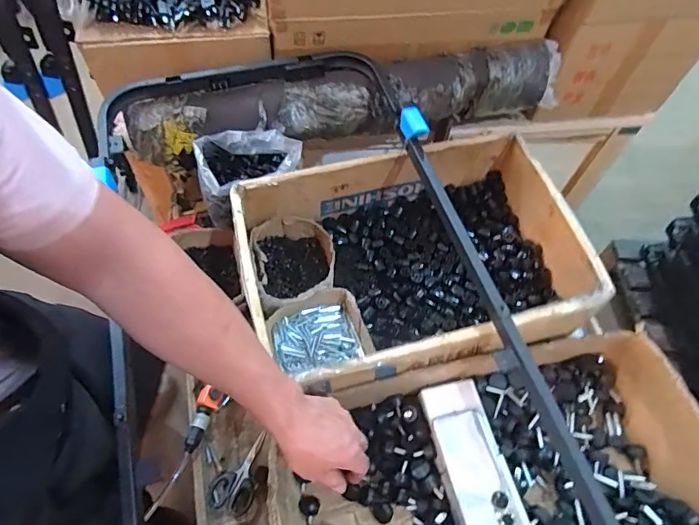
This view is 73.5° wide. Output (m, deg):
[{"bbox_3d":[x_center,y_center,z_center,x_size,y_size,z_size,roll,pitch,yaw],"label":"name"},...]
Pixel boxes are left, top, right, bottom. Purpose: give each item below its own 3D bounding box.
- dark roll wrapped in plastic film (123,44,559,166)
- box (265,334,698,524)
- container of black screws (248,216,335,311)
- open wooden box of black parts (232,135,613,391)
[{"bbox_3d":[0.019,-0.311,0.922,0.845,0.123,0.120,-13,61,-10],"label":"dark roll wrapped in plastic film"},{"bbox_3d":[0.201,0.303,0.636,0.583,0.134,0.330,-12,61,-10],"label":"box"},{"bbox_3d":[-0.095,0.003,0.823,0.137,0.059,0.167,-10,60,-8],"label":"container of black screws"},{"bbox_3d":[0.095,0.006,0.786,0.538,0.160,0.372,-8,60,-8],"label":"open wooden box of black parts"}]

